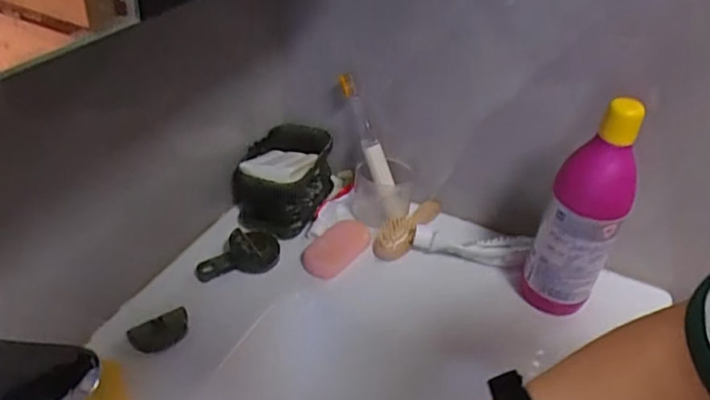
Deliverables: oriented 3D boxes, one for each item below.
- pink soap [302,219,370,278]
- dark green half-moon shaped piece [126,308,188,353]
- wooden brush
[{"bbox_3d":[-0.019,0.053,0.655,0.045,0.024,0.086,33,45,32],"label":"pink soap"},{"bbox_3d":[-0.188,0.128,0.558,0.056,0.016,0.028,-24,46,-34],"label":"dark green half-moon shaped piece"},{"bbox_3d":[0.064,0.034,0.705,0.038,0.035,0.116,23,40,21],"label":"wooden brush"}]

